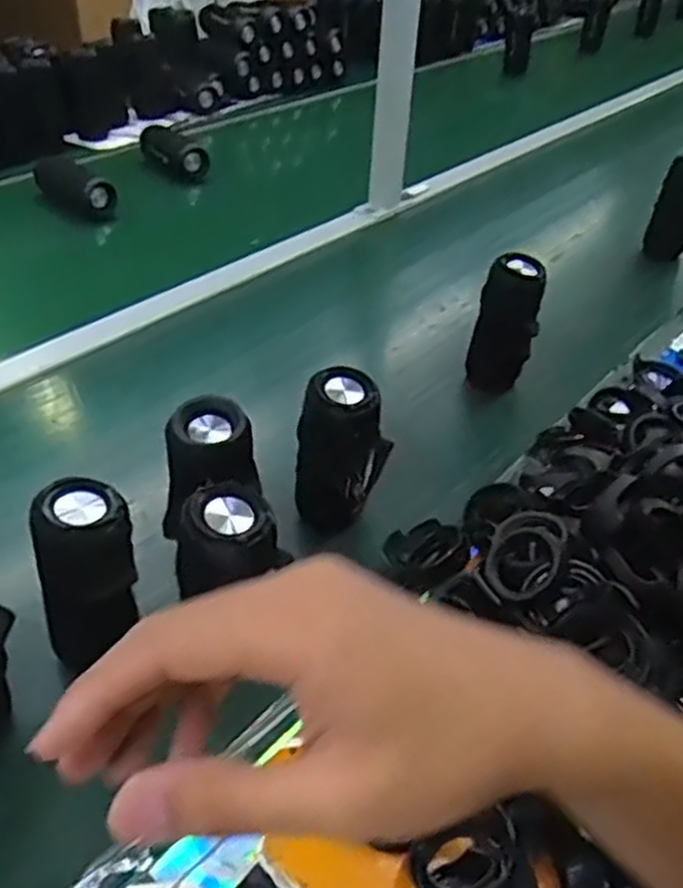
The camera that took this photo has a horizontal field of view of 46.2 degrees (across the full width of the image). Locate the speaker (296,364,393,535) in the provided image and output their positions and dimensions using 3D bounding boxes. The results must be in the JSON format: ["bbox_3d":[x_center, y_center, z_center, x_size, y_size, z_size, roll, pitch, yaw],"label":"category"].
[{"bbox_3d":[-0.002,0.009,0.713,0.070,0.144,0.057,19,42,19],"label":"speaker"}]

